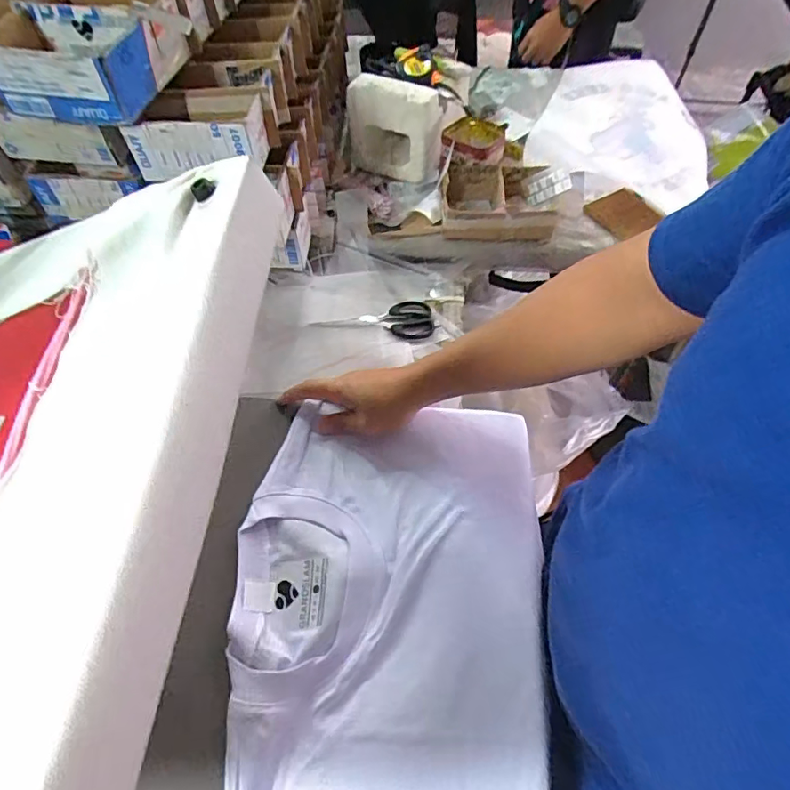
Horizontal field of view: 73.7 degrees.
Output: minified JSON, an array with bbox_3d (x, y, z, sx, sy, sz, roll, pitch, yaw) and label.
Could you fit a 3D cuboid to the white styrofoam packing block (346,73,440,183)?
[{"bbox_3d":[-0.001,-0.448,0.895,0.148,0.153,0.062,20,60,13],"label":"white styrofoam packing block"}]

